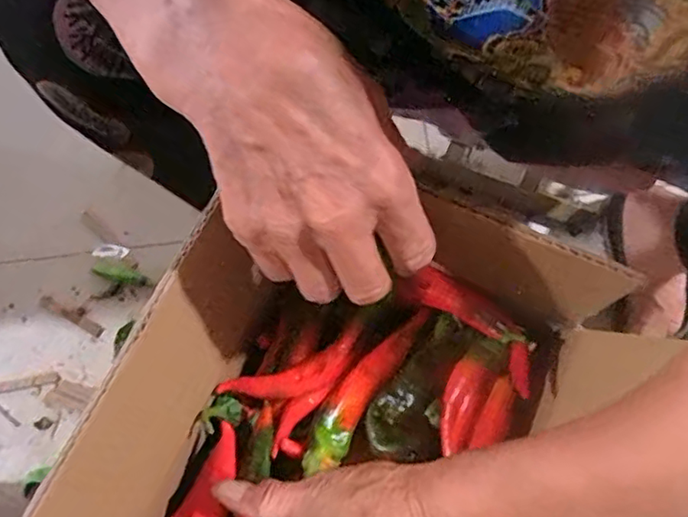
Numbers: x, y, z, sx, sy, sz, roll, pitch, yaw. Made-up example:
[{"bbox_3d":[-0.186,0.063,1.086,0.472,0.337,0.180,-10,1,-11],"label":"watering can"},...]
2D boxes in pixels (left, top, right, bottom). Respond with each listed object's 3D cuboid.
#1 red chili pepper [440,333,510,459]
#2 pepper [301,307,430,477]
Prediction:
[{"bbox_3d":[0.071,0.076,0.344,0.024,0.024,0.070,30,75,9],"label":"red chili pepper"},{"bbox_3d":[0.012,0.072,0.345,0.024,0.019,0.113,32,75,9],"label":"pepper"}]

